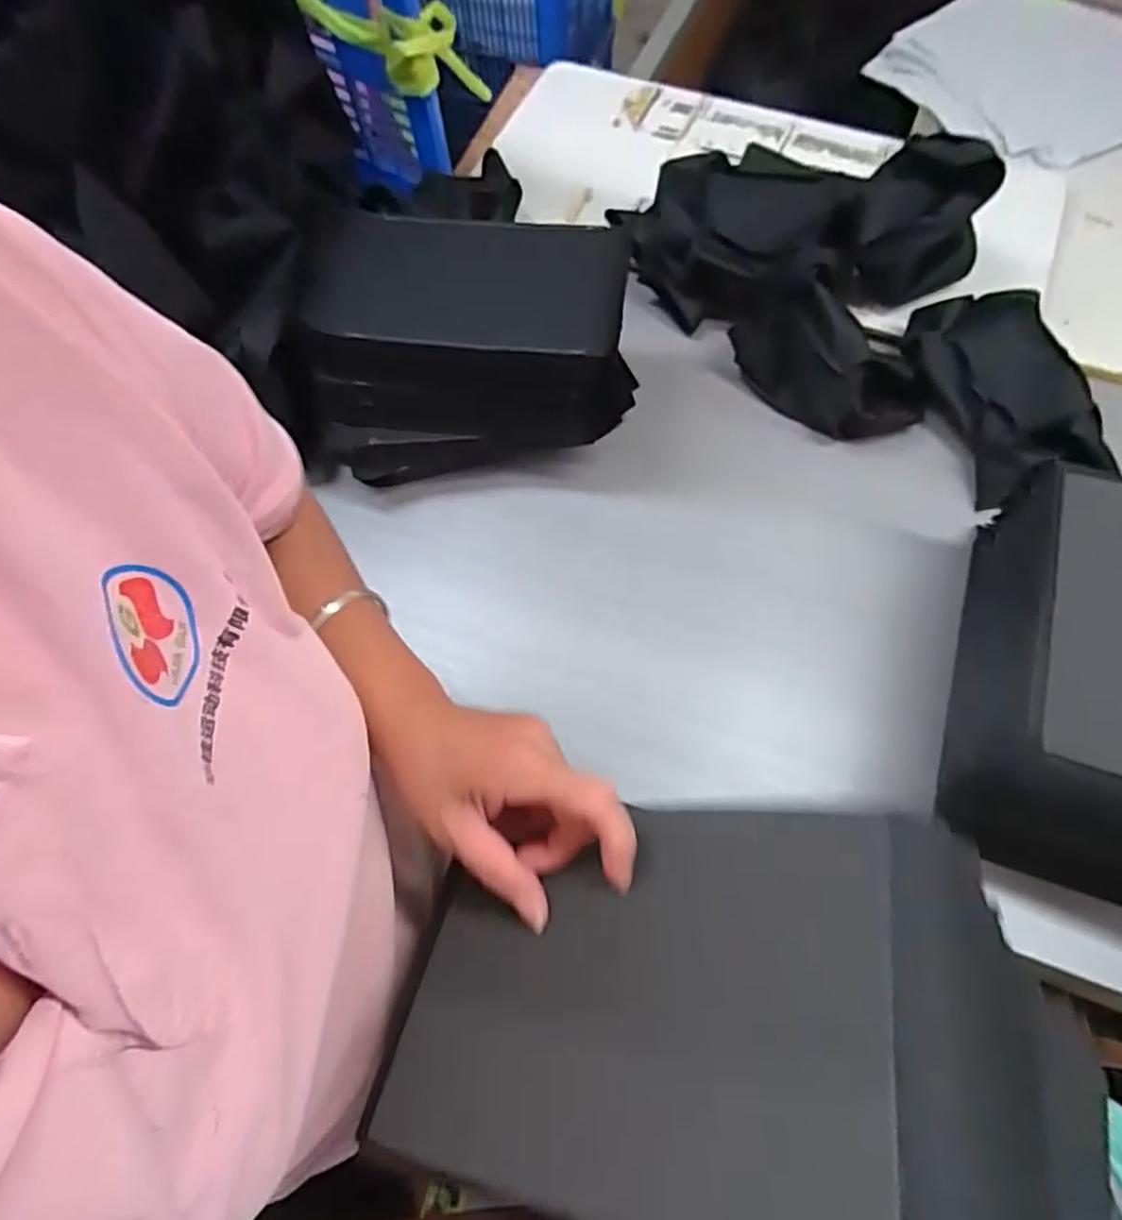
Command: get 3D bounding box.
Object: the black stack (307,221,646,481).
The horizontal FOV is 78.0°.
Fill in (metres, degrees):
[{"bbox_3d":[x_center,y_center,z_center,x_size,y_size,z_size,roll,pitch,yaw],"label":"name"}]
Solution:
[{"bbox_3d":[-0.085,-0.257,0.682,0.290,0.161,0.201,-6,68,0],"label":"black stack"}]

